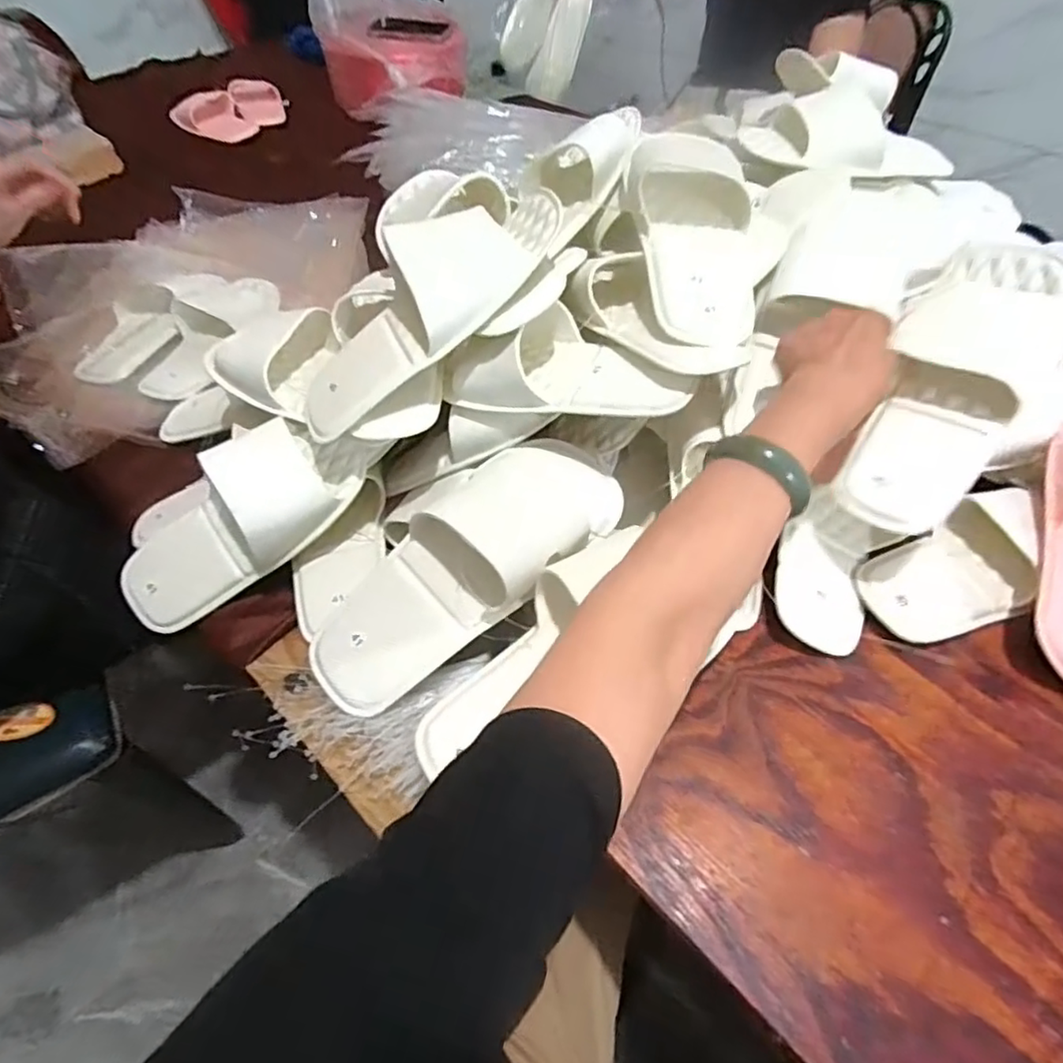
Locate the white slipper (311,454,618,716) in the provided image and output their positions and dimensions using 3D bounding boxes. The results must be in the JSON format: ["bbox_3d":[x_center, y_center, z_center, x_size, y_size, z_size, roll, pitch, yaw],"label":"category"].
[{"bbox_3d":[-0.056,0.028,0.494,0.277,0.085,0.107,-40,58,-2],"label":"white slipper"}]

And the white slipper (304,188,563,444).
[{"bbox_3d":[-0.091,-0.174,0.496,0.266,0.068,0.095,-41,55,11],"label":"white slipper"}]

